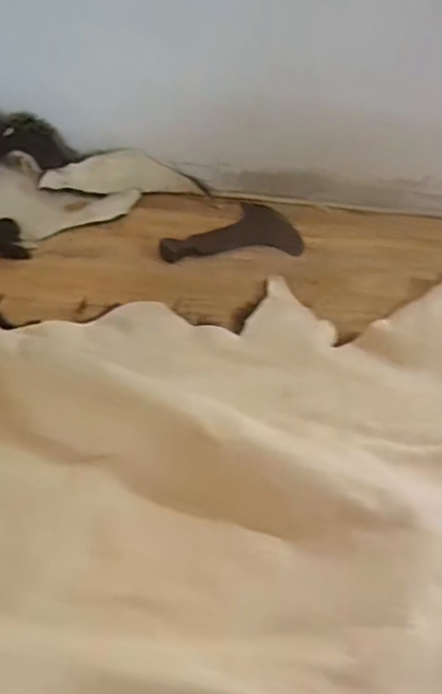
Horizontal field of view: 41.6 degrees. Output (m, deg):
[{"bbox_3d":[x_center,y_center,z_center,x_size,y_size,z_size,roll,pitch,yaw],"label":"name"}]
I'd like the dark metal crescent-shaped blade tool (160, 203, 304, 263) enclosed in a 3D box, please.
[{"bbox_3d":[0.008,-0.135,0.665,0.158,0.009,0.100,-4,47,-12],"label":"dark metal crescent-shaped blade tool"}]

